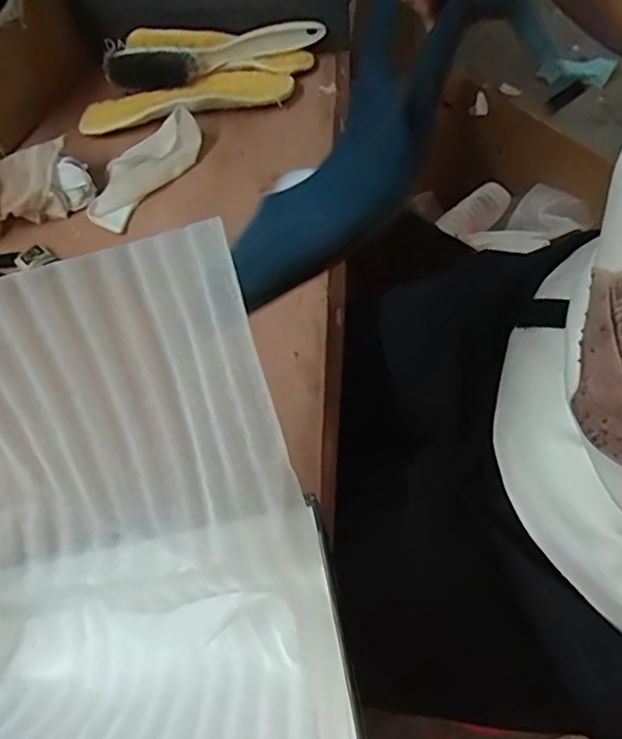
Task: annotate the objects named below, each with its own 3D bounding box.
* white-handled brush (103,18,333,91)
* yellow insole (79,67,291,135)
[{"bbox_3d":[-0.099,-0.327,0.590,0.224,0.031,0.048,-10,57,-1],"label":"white-handled brush"},{"bbox_3d":[-0.126,-0.276,0.572,0.213,0.020,0.064,-15,58,-4],"label":"yellow insole"}]

